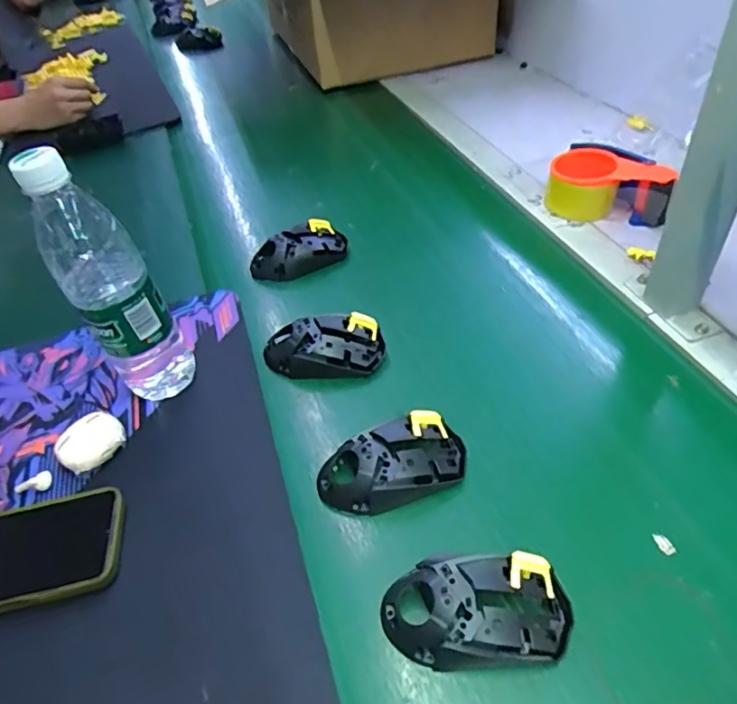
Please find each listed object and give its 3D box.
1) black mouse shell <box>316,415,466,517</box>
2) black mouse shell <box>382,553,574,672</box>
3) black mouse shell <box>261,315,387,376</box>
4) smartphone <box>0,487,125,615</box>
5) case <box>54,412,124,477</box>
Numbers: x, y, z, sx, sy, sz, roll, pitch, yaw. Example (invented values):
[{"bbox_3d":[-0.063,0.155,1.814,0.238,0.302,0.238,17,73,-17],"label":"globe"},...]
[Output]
[{"bbox_3d":[0.019,0.088,0.445,0.117,0.034,0.058,-17,45,-11],"label":"black mouse shell"},{"bbox_3d":[0.069,0.161,0.365,0.118,0.035,0.071,-6,44,0],"label":"black mouse shell"},{"bbox_3d":[-0.044,-0.006,0.545,0.113,0.034,0.057,-3,44,4],"label":"black mouse shell"},{"bbox_3d":[-0.267,0.153,0.414,0.167,0.019,0.080,-11,45,-5],"label":"smartphone"},{"bbox_3d":[-0.234,0.078,0.480,0.053,0.022,0.045,-29,49,-22],"label":"case"}]

